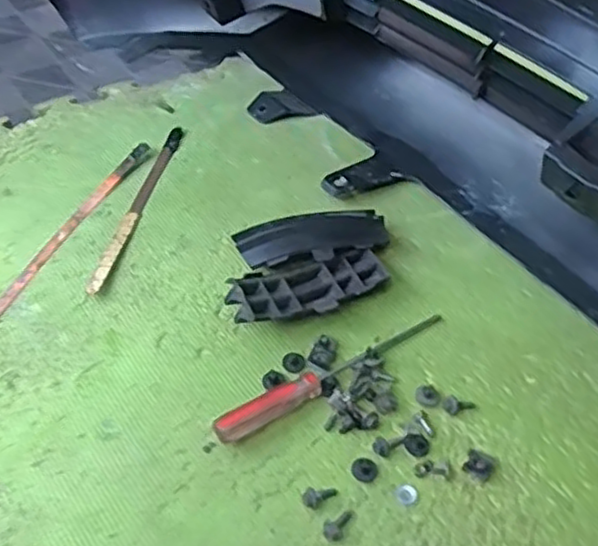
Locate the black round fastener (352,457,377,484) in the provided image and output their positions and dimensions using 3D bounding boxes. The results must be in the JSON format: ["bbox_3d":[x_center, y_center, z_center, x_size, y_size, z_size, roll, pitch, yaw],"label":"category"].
[{"bbox_3d":[0.052,0.155,0.554,0.018,0.004,0.019,2,50,-2],"label":"black round fastener"}]

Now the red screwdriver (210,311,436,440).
[{"bbox_3d":[0.032,0.083,0.600,0.227,0.017,0.019,-24,56,-23],"label":"red screwdriver"}]

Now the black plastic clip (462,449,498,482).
[{"bbox_3d":[0.142,0.150,0.552,0.023,0.008,0.024,27,54,18],"label":"black plastic clip"}]

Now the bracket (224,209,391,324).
[{"bbox_3d":[0.010,-0.006,0.664,0.156,0.033,0.106,-8,51,-12],"label":"bracket"}]

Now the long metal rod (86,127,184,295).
[{"bbox_3d":[-0.161,-0.071,0.721,0.016,0.015,0.235,13,50,6],"label":"long metal rod"}]

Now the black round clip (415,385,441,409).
[{"bbox_3d":[0.109,0.103,0.592,0.020,0.004,0.022,2,50,-2],"label":"black round clip"}]

